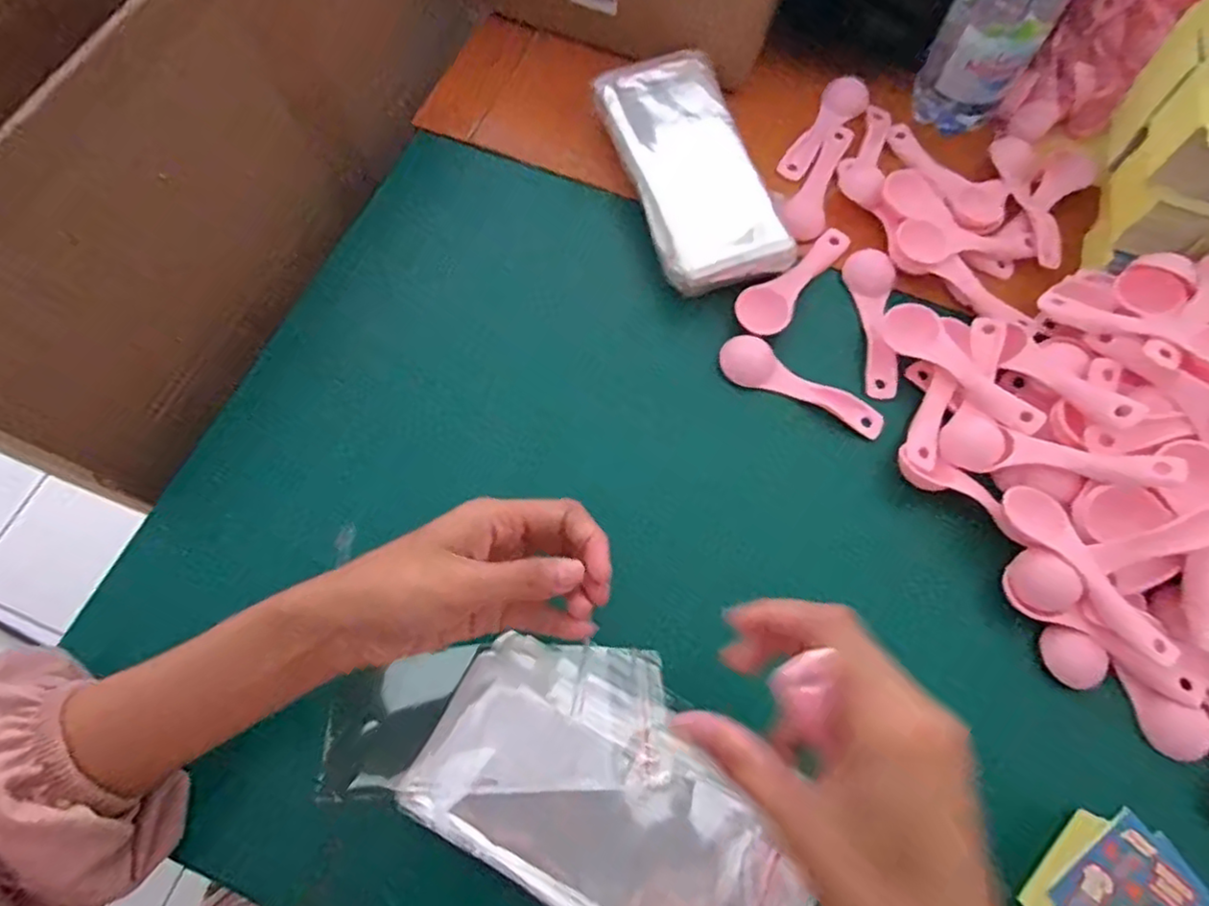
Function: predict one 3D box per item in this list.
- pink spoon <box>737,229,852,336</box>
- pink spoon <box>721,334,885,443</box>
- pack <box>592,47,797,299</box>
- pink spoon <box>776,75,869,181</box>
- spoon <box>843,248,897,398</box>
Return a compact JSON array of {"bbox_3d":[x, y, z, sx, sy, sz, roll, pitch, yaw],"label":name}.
[{"bbox_3d":[0.134,-0.127,0.460,0.036,0.016,0.114,36,72,11],"label":"pink spoon"},{"bbox_3d":[0.132,-0.045,0.438,0.113,0.014,0.029,26,70,8],"label":"pink spoon"},{"bbox_3d":[0.060,-0.203,0.472,0.090,0.036,0.191,-16,71,-8],"label":"pack"},{"bbox_3d":[0.170,-0.255,0.510,0.032,0.012,0.104,35,72,11],"label":"pink spoon"},{"bbox_3d":[0.188,-0.092,0.455,0.032,0.011,0.113,3,69,-1],"label":"spoon"}]

